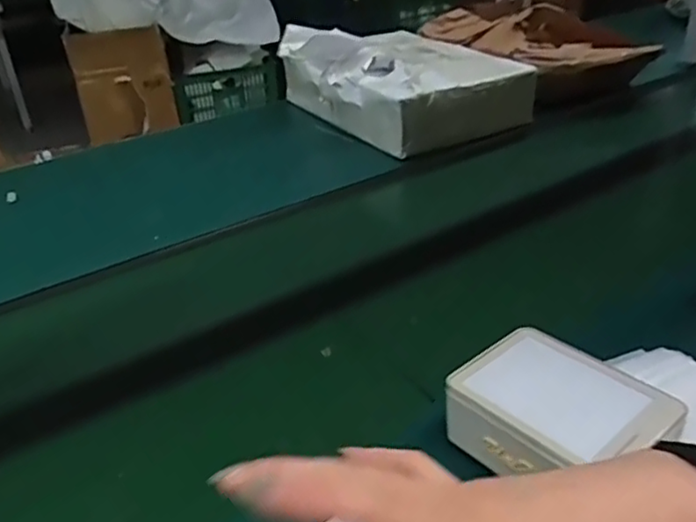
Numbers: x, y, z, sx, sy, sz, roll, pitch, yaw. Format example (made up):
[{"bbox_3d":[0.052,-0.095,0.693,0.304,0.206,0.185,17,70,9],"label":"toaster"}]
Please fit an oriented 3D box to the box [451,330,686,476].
[{"bbox_3d":[0.155,0.113,0.474,0.106,0.054,0.149,-27,39,-33],"label":"box"}]

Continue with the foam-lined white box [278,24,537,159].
[{"bbox_3d":[0.093,-0.330,1.172,0.309,0.115,0.402,-18,35,-23],"label":"foam-lined white box"}]

